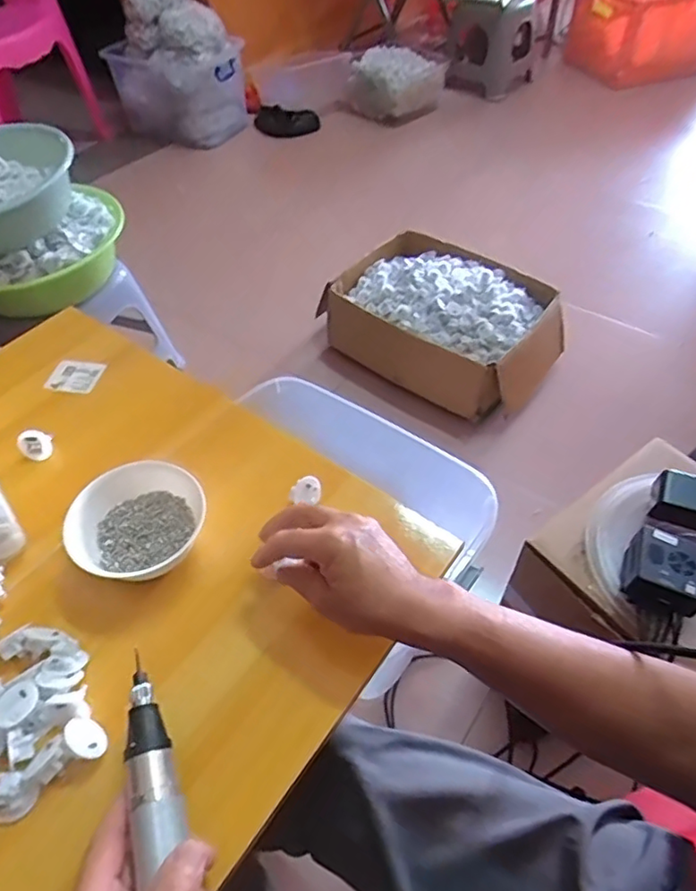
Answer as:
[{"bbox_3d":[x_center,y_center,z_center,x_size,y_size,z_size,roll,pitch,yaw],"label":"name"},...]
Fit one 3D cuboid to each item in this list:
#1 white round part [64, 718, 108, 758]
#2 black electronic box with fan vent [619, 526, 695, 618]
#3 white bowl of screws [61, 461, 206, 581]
[{"bbox_3d":[-0.197,0.220,0.440,0.033,0.012,0.026,42,21,31],"label":"white round part"},{"bbox_3d":[0.362,0.147,0.677,0.082,0.051,0.081,18,53,16],"label":"black electronic box with fan vent"},{"bbox_3d":[-0.189,0.079,0.537,0.112,0.064,0.109,-1,51,1],"label":"white bowl of screws"}]

